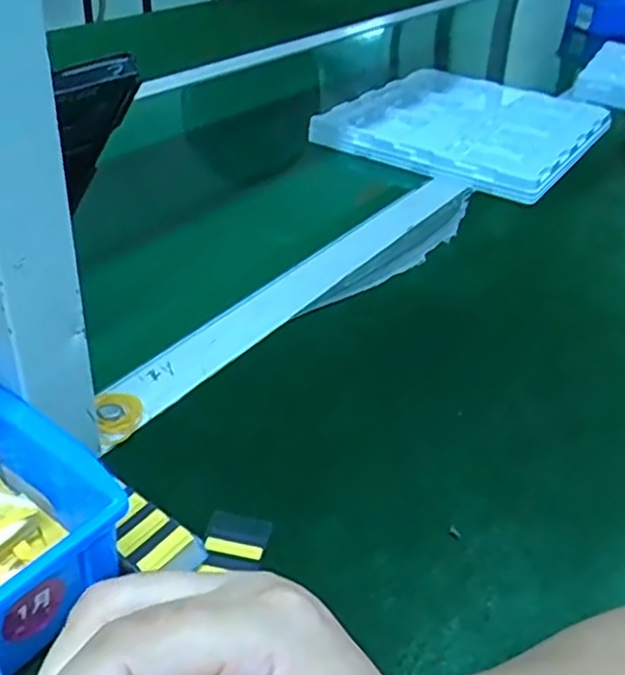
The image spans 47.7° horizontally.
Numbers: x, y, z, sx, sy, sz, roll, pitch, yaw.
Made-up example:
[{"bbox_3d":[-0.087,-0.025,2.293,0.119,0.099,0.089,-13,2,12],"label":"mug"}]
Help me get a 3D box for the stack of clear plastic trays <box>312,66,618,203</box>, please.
[{"bbox_3d":[0.191,-0.264,0.856,0.284,0.028,0.297,26,41,24],"label":"stack of clear plastic trays"}]

